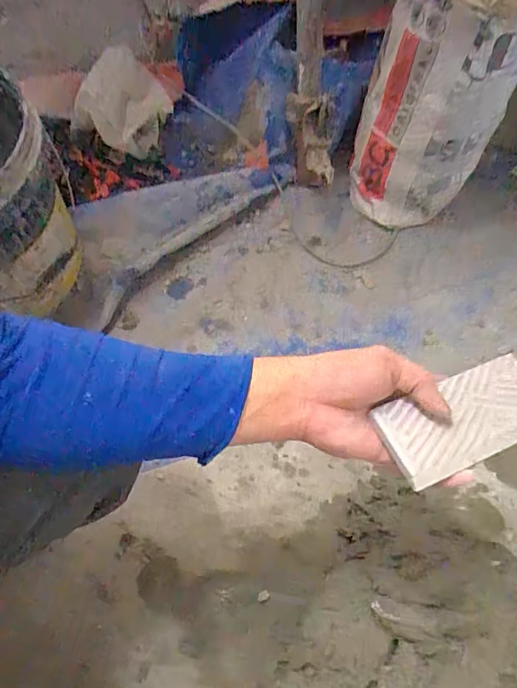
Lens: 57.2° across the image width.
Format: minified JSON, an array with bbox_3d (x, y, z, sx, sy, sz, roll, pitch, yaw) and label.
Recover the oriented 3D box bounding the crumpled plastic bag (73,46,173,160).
[{"bbox_3d":[-0.273,-0.485,0.933,0.174,0.136,0.131,36,67,17],"label":"crumpled plastic bag"}]

